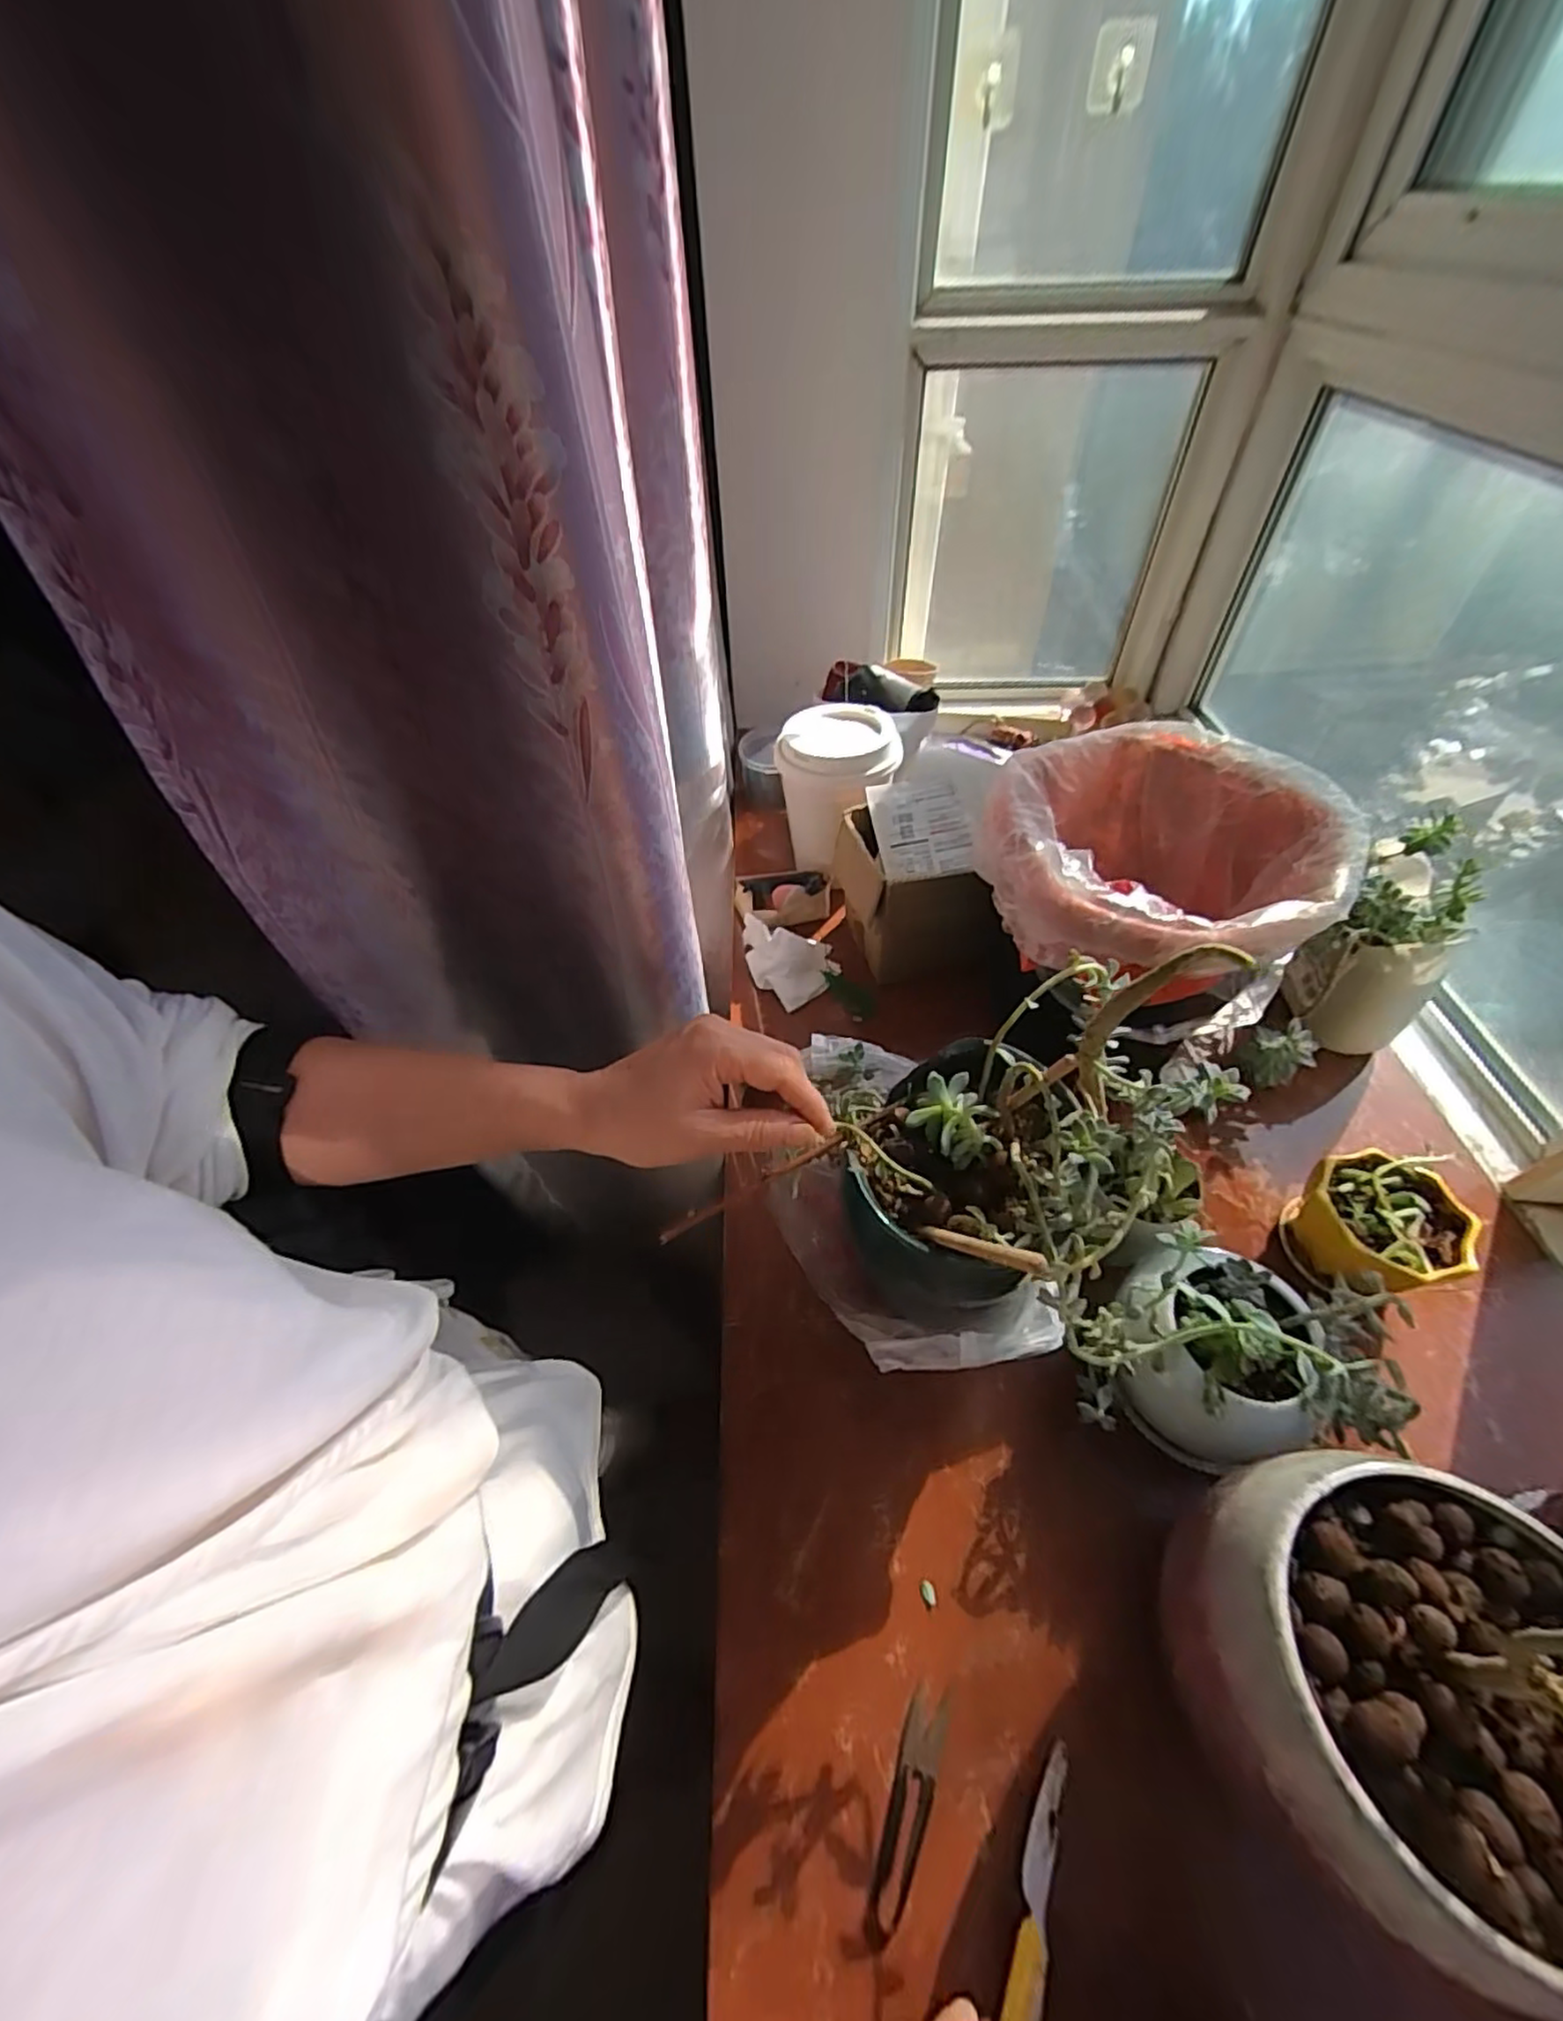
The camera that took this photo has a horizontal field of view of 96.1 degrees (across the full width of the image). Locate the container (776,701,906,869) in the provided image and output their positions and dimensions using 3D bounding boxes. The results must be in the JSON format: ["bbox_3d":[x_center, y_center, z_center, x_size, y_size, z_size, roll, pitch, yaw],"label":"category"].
[{"bbox_3d":[0.068,-0.267,0.864,0.143,0.152,0.145,3,50,5],"label":"container"}]

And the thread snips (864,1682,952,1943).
[{"bbox_3d":[0.072,0.454,0.400,0.023,0.004,0.104,15,52,15],"label":"thread snips"}]

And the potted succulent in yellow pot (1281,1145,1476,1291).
[{"bbox_3d":[0.467,0.172,0.558,0.119,0.082,0.103,-16,50,-11],"label":"potted succulent in yellow pot"}]

